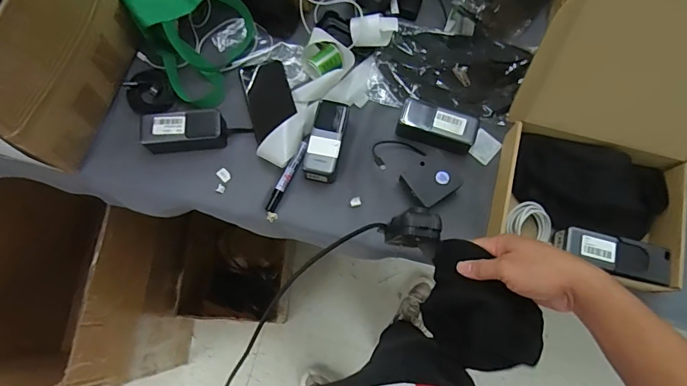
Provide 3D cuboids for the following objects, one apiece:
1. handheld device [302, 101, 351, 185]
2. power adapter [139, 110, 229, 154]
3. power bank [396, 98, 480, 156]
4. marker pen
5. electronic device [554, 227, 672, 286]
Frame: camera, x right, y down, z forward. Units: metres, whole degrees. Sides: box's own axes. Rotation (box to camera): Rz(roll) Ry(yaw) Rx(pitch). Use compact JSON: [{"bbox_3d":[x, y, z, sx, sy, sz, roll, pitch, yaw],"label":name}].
[{"bbox_3d":[-0.026,-0.089,0.699,0.052,0.051,0.135,13,74,3],"label":"handheld device"},{"bbox_3d":[-0.265,-0.103,0.707,0.129,0.051,0.056,-7,74,-3],"label":"power adapter"},{"bbox_3d":[0.160,-0.115,0.718,0.130,0.044,0.061,19,74,5],"label":"power bank"},{"bbox_3d":[-0.094,-0.027,0.706,0.016,0.018,0.129,25,75,7],"label":"marker pen"},{"bbox_3d":[0.407,0.093,0.636,0.154,0.028,0.059,13,74,3],"label":"electronic device"}]

